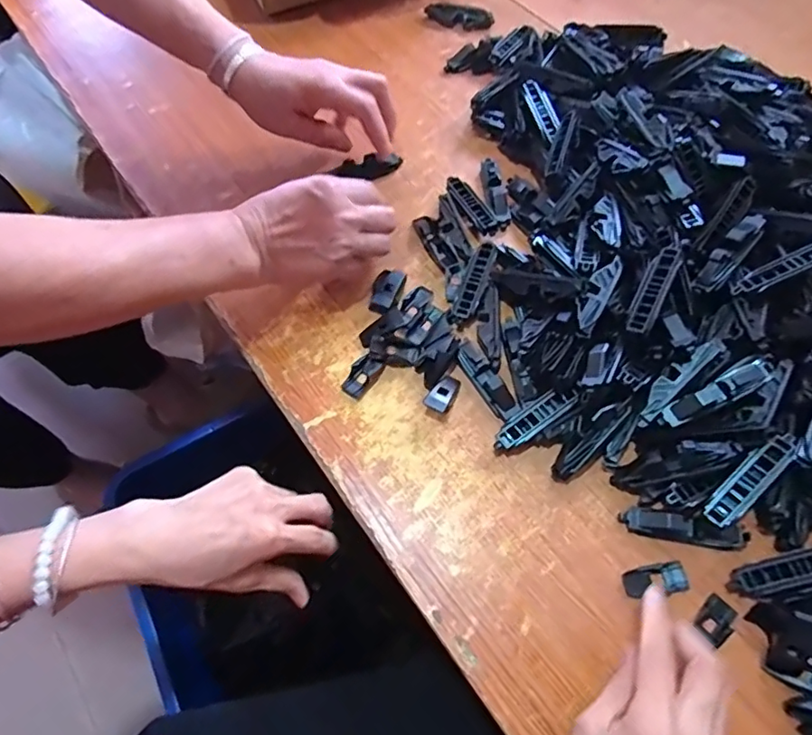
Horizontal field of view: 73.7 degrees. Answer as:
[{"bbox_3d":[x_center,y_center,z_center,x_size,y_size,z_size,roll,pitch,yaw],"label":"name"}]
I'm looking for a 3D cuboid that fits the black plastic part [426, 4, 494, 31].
[{"bbox_3d":[0.062,-0.412,0.637,0.082,0.016,0.016,22,67,12],"label":"black plastic part"}]

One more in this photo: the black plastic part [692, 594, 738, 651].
[{"bbox_3d":[0.201,0.163,0.349,0.020,0.004,0.027,38,71,18],"label":"black plastic part"}]

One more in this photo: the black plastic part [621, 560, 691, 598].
[{"bbox_3d":[0.168,0.141,0.361,0.043,0.009,0.019,-4,64,-5],"label":"black plastic part"}]

